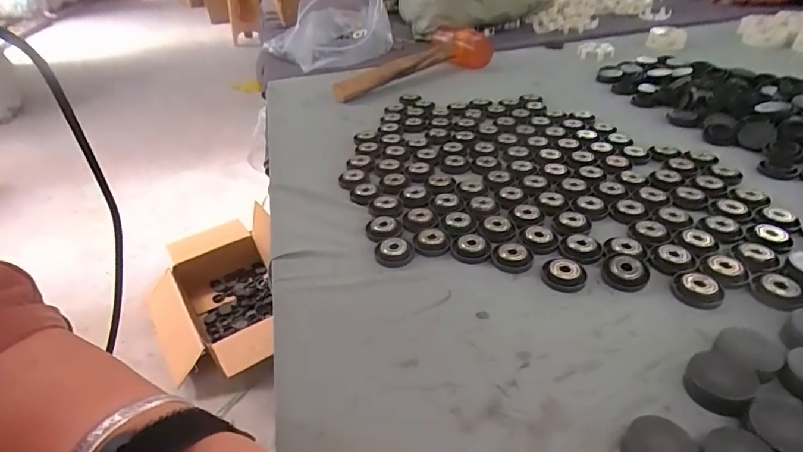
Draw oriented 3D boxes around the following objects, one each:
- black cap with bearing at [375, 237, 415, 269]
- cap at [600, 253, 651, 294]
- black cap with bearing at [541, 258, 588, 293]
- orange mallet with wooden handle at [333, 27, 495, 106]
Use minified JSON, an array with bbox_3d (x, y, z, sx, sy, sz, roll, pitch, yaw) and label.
[{"bbox_3d":[-0.005,0.022,0.378,0.033,0.008,0.033,-3,35,2],"label":"black cap with bearing"},{"bbox_3d":[0.169,0.033,0.340,0.032,0.012,0.031,-3,35,2],"label":"cap"},{"bbox_3d":[0.125,0.036,0.346,0.032,0.008,0.032,6,37,14],"label":"black cap with bearing"},{"bbox_3d":[0.013,-0.269,0.732,0.294,0.049,0.088,-23,39,-24],"label":"orange mallet with wooden handle"}]

